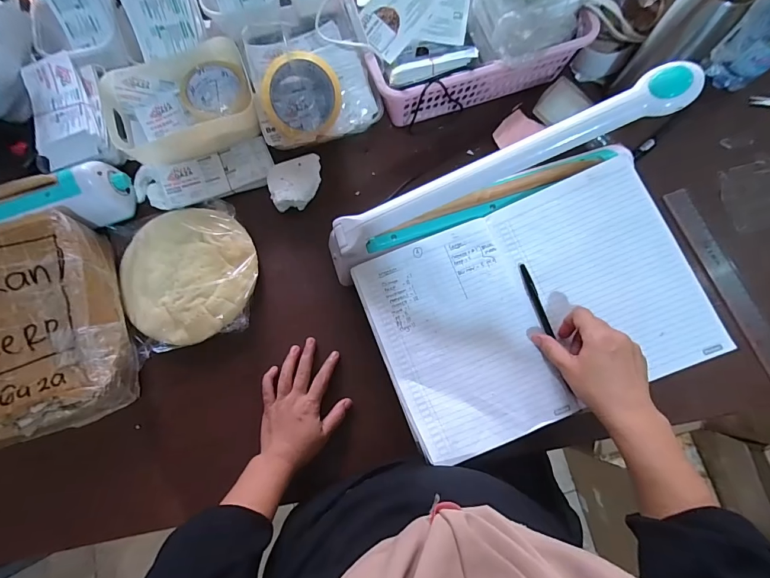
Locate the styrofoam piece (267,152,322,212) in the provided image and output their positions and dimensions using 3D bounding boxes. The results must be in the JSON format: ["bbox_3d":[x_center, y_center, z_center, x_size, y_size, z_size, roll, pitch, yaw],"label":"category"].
[{"bbox_3d":[-0.129,-0.157,0.561,0.078,0.031,0.067,-16,79,-2],"label":"styrofoam piece"}]

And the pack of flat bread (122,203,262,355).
[{"bbox_3d":[-0.274,-0.022,0.542,0.181,0.024,0.196,-14,79,-1],"label":"pack of flat bread"}]

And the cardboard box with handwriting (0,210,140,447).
[{"bbox_3d":[-0.471,0.061,0.478,0.257,0.081,0.252,-18,79,-2],"label":"cardboard box with handwriting"}]

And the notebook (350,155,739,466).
[{"bbox_3d":[0.166,0.019,0.438,0.349,0.036,0.237,-20,79,-3],"label":"notebook"}]

